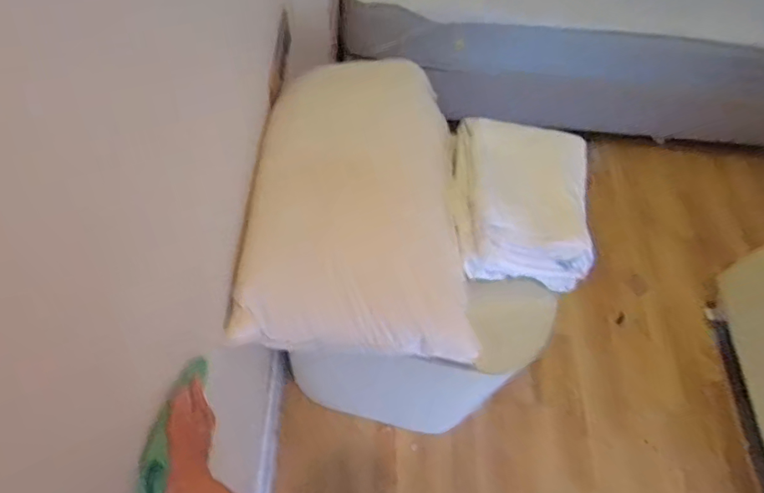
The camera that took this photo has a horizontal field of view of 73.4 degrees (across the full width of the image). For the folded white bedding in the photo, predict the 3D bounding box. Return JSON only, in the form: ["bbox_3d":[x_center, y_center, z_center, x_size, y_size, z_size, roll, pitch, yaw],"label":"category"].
[{"bbox_3d":[0.279,-0.103,1.048,0.274,0.150,0.347,5,57,-1],"label":"folded white bedding"}]

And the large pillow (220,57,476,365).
[{"bbox_3d":[-0.035,-0.115,0.942,0.403,0.185,0.591,2,57,-3],"label":"large pillow"}]

